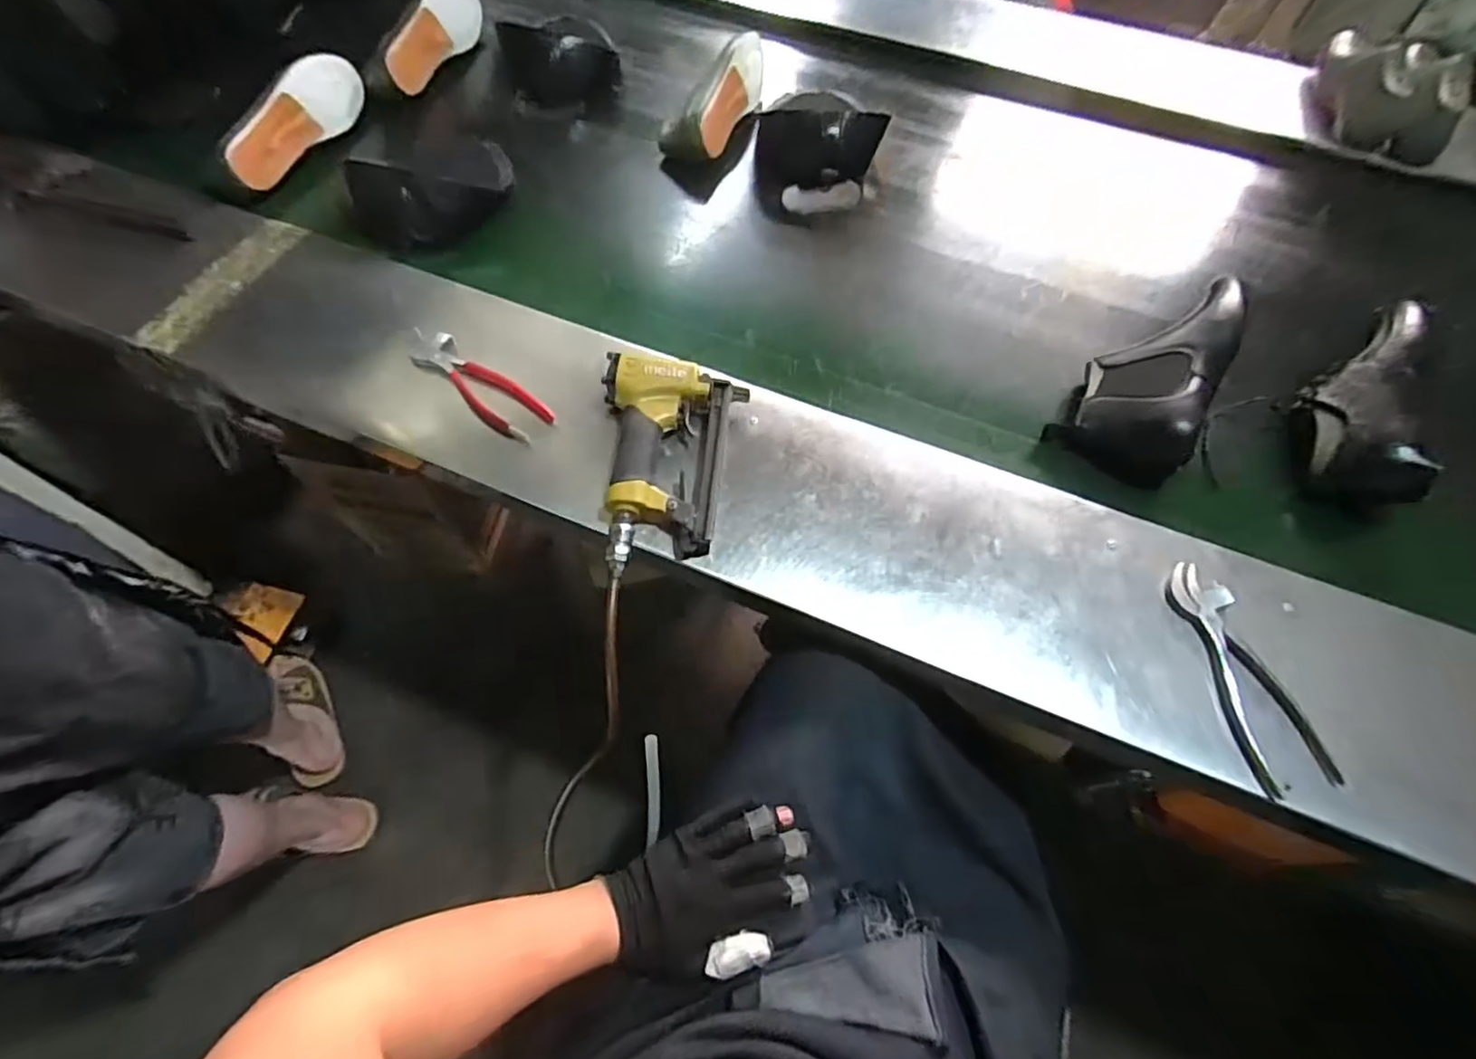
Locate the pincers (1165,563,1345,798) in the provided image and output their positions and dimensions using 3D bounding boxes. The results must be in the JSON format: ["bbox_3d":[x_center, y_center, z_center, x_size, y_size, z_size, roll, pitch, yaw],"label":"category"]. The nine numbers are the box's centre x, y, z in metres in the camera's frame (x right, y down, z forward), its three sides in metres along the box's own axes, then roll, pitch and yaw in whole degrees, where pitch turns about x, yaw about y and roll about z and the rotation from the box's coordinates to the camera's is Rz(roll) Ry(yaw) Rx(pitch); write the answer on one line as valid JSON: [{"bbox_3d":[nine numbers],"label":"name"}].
[{"bbox_3d":[0.420,0.120,0.544,0.067,0.030,0.192,-16,63,-10],"label":"pincers"}]

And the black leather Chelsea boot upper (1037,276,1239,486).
[{"bbox_3d":[0.451,-0.177,0.701,0.125,0.098,0.249,30,65,14],"label":"black leather Chelsea boot upper"}]

